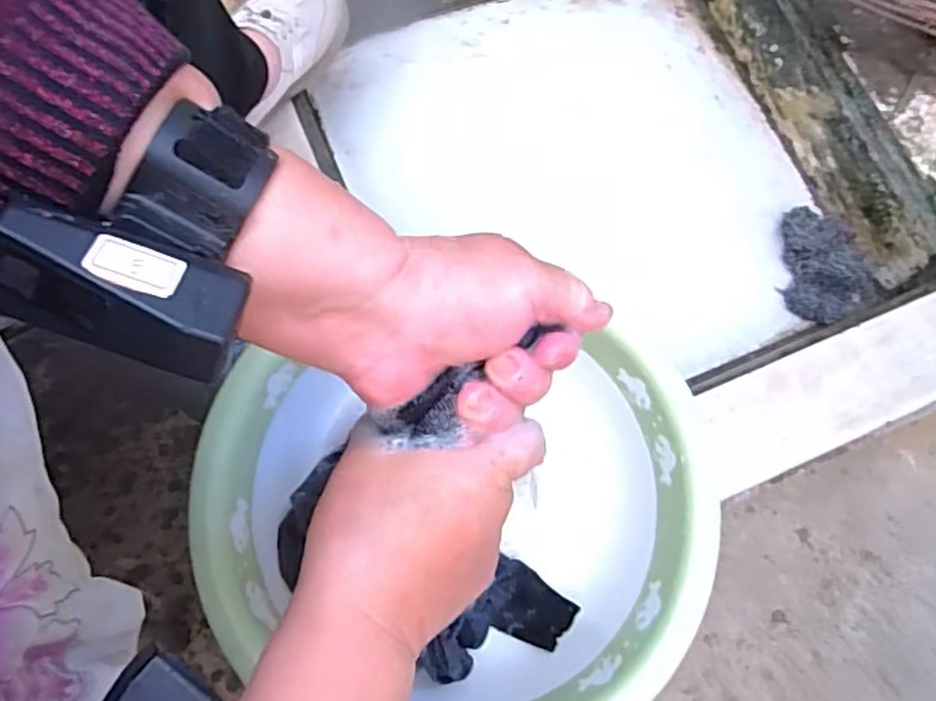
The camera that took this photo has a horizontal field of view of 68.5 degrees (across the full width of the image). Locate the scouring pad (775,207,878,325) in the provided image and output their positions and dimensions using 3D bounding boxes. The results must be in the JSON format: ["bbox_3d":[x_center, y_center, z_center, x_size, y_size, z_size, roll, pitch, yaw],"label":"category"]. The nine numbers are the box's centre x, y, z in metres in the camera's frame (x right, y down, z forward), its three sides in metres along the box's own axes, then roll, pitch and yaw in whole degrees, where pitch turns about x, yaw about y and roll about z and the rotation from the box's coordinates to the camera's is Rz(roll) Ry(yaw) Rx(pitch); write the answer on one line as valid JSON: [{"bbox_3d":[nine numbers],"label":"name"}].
[{"bbox_3d":[0.397,-0.099,0.773,0.102,0.052,0.133,-21,79,-6],"label":"scouring pad"}]

